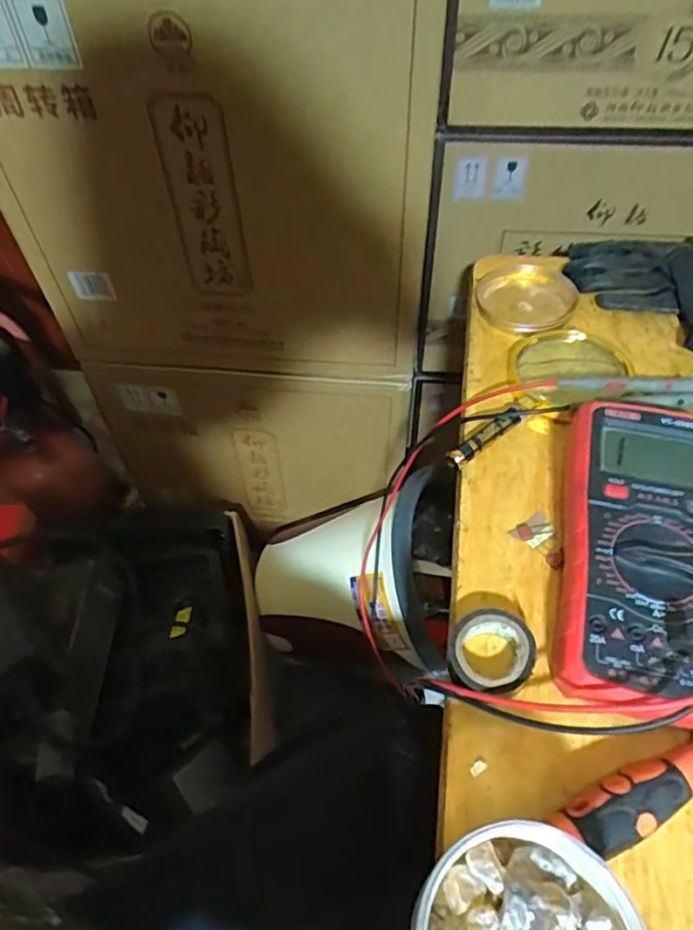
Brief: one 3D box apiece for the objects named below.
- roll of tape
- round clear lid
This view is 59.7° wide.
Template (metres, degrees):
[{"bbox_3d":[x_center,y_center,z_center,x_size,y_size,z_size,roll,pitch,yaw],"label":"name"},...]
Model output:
[{"bbox_3d":[0.079,0.104,0.331,0.047,0.018,0.043,-1,53,2],"label":"roll of tape"},{"bbox_3d":[0.159,-0.148,0.529,0.082,0.010,0.078,-1,53,2],"label":"round clear lid"}]

